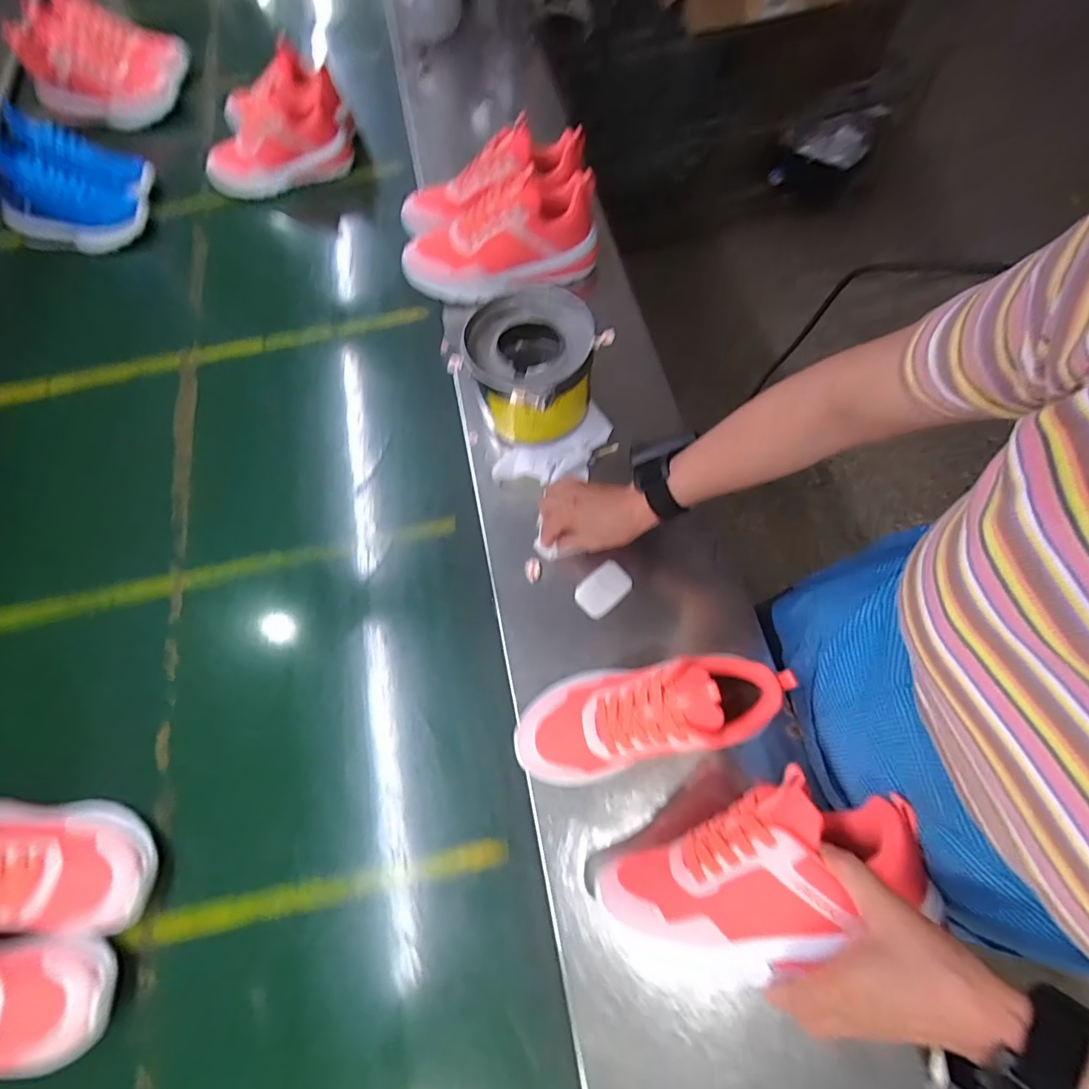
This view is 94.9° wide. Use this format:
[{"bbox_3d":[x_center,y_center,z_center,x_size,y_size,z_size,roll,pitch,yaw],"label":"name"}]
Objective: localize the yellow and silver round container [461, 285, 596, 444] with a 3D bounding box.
[{"bbox_3d":[-0.016,-0.205,0.595,0.141,0.113,0.149,3,72,3],"label":"yellow and silver round container"}]

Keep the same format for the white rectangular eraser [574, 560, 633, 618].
[{"bbox_3d":[0.064,0.050,0.550,0.059,0.017,0.042,-40,72,-12],"label":"white rectangular eraser"}]

